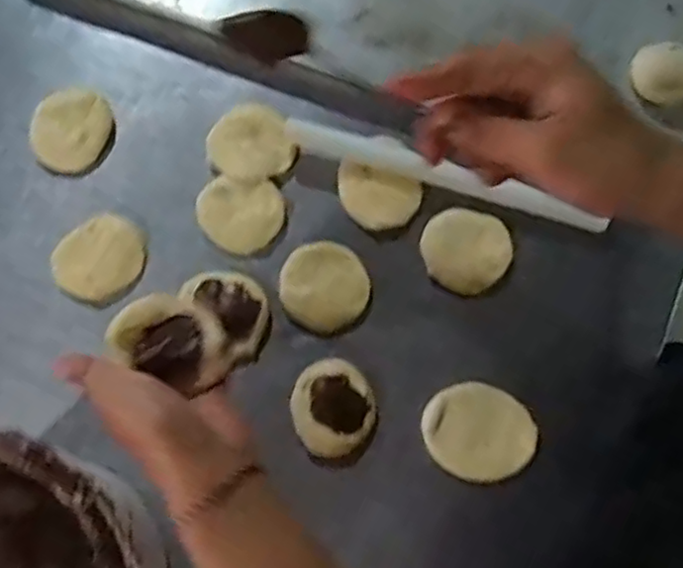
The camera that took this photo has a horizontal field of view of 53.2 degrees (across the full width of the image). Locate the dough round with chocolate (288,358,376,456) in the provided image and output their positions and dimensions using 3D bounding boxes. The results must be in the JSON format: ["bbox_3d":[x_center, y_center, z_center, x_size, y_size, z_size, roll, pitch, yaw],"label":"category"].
[{"bbox_3d":[-0.007,0.101,0.564,0.068,0.018,0.074,0,78,0],"label":"dough round with chocolate"}]

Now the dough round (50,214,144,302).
[{"bbox_3d":[-0.212,-0.022,0.601,0.077,0.017,0.064,-38,80,-8],"label":"dough round"}]

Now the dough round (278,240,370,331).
[{"bbox_3d":[-0.015,0.001,0.593,0.073,0.010,0.075,0,78,0],"label":"dough round"}]

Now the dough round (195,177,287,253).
[{"bbox_3d":[-0.090,-0.062,0.608,0.075,0.012,0.063,2,78,1],"label":"dough round"}]

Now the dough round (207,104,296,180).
[{"bbox_3d":[-0.084,-0.126,0.618,0.070,0.015,0.066,0,78,0],"label":"dough round"}]

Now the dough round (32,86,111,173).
[{"bbox_3d":[-0.251,-0.143,0.627,0.072,0.011,0.076,-1,84,8],"label":"dough round"}]

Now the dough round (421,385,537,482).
[{"bbox_3d":[0.113,0.122,0.563,0.089,0.006,0.076,27,79,6],"label":"dough round"}]

